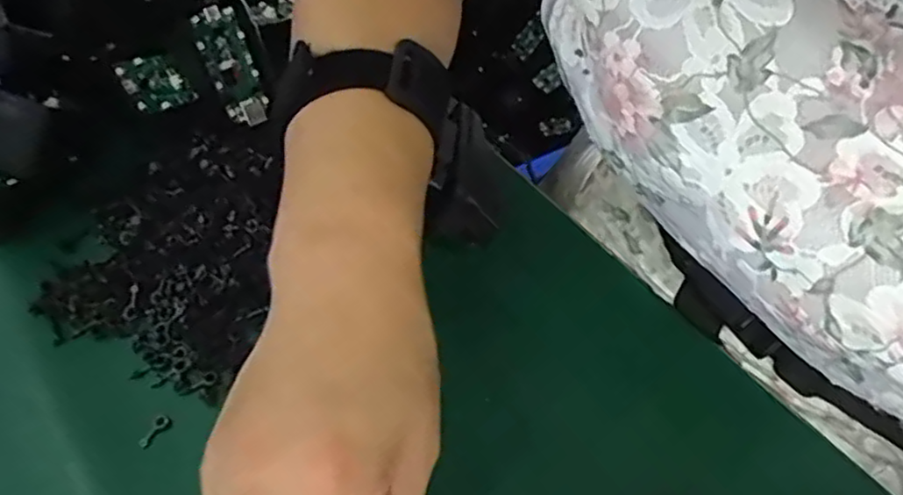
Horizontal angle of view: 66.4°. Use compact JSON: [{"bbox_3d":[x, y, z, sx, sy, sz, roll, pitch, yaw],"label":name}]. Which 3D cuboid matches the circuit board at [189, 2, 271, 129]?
[{"bbox_3d":[-0.123,-0.103,0.391,0.005,0.065,0.033,0,29,39],"label":"circuit board"}]

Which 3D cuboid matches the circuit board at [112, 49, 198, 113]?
[{"bbox_3d":[-0.166,-0.092,0.386,0.004,0.033,0.034,-17,22,47],"label":"circuit board"}]

